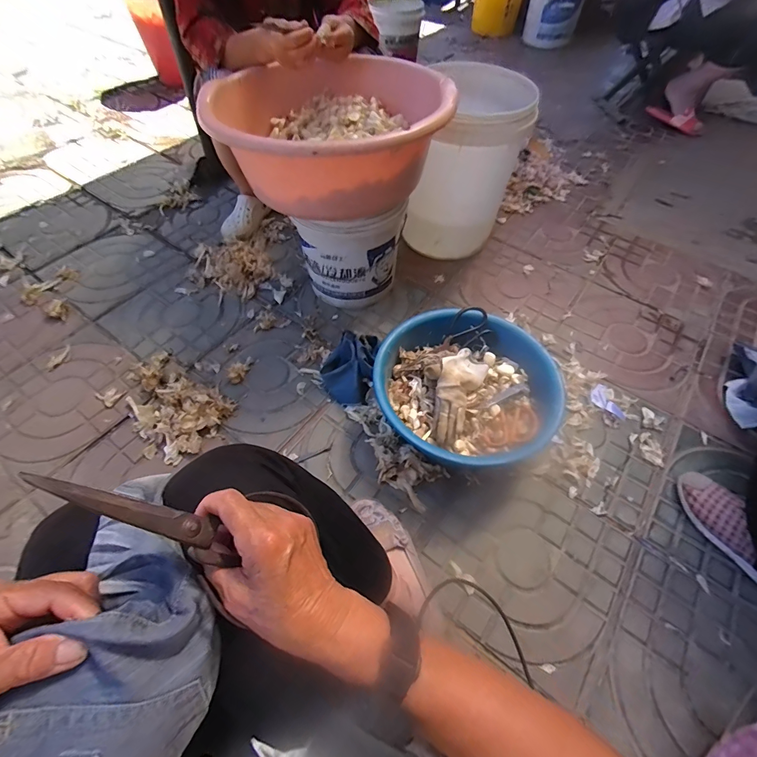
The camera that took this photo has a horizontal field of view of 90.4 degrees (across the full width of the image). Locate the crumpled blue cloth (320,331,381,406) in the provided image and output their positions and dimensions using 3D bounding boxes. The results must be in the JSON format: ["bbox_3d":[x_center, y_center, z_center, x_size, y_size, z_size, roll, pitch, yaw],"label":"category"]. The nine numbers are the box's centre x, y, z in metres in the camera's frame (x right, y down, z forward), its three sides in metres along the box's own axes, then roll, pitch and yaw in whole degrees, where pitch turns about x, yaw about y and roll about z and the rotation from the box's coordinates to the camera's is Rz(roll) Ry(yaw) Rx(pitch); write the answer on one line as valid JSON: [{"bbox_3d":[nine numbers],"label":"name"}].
[{"bbox_3d":[-0.063,-0.030,0.836,0.122,0.094,0.150,10,56,8],"label":"crumpled blue cloth"}]

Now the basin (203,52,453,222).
[{"bbox_3d":[-0.111,-0.525,0.808,0.461,0.166,0.486,1,56,-1],"label":"basin"}]

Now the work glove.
[{"bbox_3d":[0.135,0.018,0.711,0.099,0.052,0.209,24,59,13],"label":"work glove"}]

